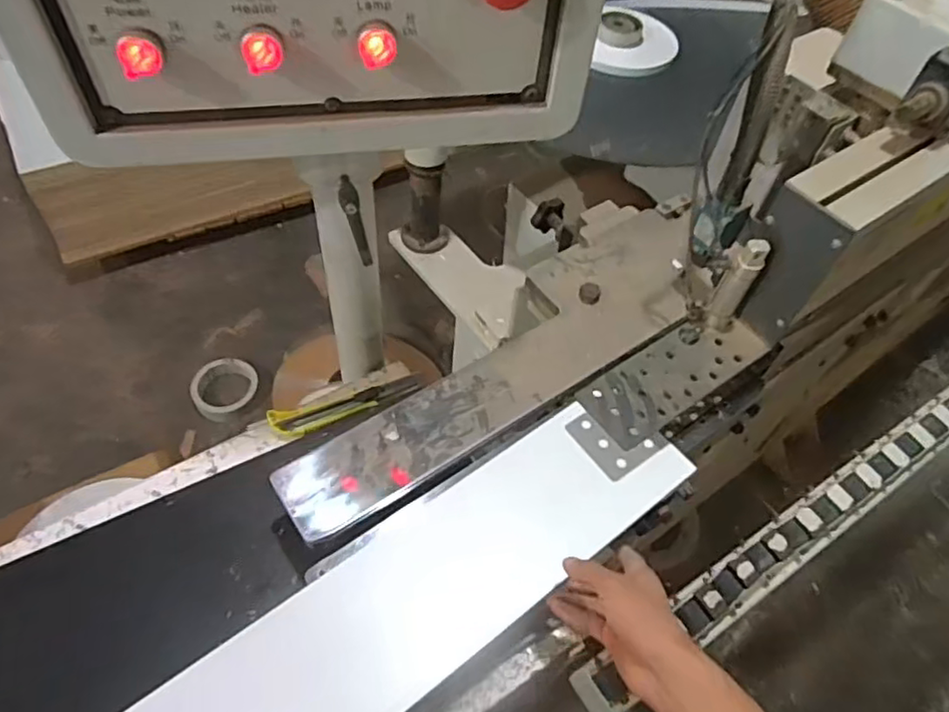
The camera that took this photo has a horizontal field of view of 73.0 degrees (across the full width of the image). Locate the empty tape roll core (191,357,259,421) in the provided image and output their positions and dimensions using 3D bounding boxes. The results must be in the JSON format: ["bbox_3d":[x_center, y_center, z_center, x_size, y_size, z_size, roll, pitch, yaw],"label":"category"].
[{"bbox_3d":[-0.711,0.099,1.829,0.176,0.044,0.194,-7,56,-10],"label":"empty tape roll core"}]

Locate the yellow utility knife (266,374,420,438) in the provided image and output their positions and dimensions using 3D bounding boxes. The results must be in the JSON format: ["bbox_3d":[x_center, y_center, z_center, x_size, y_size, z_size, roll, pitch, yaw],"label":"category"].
[{"bbox_3d":[-0.159,0.060,0.803,0.187,0.029,0.045,-21,62,-15],"label":"yellow utility knife"}]

